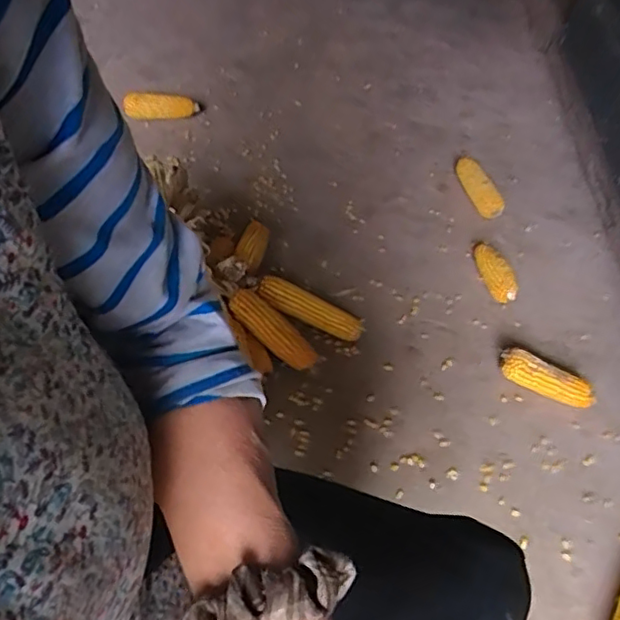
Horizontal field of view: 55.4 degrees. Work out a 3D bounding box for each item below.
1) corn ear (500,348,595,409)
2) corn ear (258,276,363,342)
[{"bbox_3d":[0.420,0.125,1.049,0.171,0.052,0.048,23,51,9],"label":"corn ear"},{"bbox_3d":[0.001,-0.001,1.051,0.204,0.042,0.045,27,48,-17],"label":"corn ear"}]

